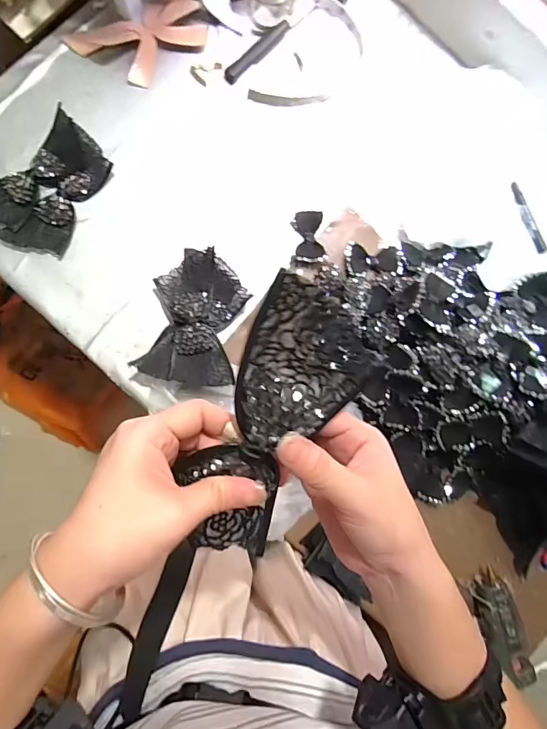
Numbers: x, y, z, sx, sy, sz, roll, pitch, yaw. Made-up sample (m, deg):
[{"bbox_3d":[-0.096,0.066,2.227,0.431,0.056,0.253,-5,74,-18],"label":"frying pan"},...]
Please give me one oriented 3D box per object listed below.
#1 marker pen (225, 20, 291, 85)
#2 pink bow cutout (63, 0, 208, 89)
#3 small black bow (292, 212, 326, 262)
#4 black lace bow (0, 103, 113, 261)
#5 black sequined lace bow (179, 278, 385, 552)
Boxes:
[{"bbox_3d":[-0.028,-0.516,0.693,0.027,0.013,0.139,42,82,-1],"label":"marker pen"},{"bbox_3d":[-0.207,-0.514,0.665,0.202,0.025,0.116,-31,89,-8],"label":"pink bow cutout"},{"bbox_3d":[0.056,-0.202,0.672,0.045,0.022,0.082,-3,85,-6],"label":"small black bow"},{"bbox_3d":[-0.341,-0.265,0.640,0.151,0.022,0.203,43,82,-1],"label":"black lace bow"},{"bbox_3d":[-0.001,0.043,0.258,0.082,0.034,0.192,21,108,-4],"label":"black sequined lace bow"}]

